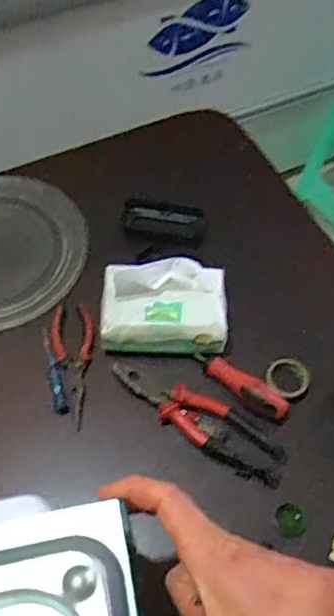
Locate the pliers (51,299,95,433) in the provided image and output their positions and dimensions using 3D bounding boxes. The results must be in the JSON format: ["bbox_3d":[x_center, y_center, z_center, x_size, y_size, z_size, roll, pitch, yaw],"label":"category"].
[{"bbox_3d":[-0.113,0.062,0.660,0.051,0.021,0.151,1,58,0],"label":"pliers"}]

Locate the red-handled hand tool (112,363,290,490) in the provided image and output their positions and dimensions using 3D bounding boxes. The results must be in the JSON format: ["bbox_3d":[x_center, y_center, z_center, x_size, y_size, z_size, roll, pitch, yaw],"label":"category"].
[{"bbox_3d":[0.035,0.119,0.625,0.205,0.029,0.054,30,63,16],"label":"red-handled hand tool"}]

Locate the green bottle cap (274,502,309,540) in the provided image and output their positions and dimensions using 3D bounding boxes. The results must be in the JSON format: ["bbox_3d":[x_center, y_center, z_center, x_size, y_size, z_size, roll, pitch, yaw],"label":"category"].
[{"bbox_3d":[0.125,0.213,0.570,0.029,0.017,0.033,-20,61,-12],"label":"green bottle cap"}]

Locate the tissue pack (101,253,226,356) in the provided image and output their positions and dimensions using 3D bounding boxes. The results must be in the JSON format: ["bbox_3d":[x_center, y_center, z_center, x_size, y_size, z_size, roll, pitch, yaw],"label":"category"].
[{"bbox_3d":[-0.003,-0.009,0.654,0.141,0.069,0.094,2,58,1],"label":"tissue pack"}]

